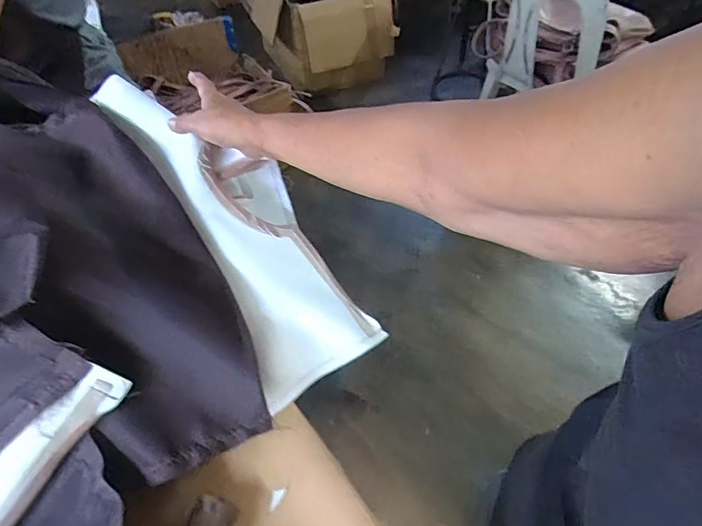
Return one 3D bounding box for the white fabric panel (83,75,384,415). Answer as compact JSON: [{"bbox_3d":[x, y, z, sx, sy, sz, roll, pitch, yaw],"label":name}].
[{"bbox_3d":[-0.128,-0.066,0.508,0.133,0.032,0.421,-23,68,-33],"label":"white fabric panel"}]

